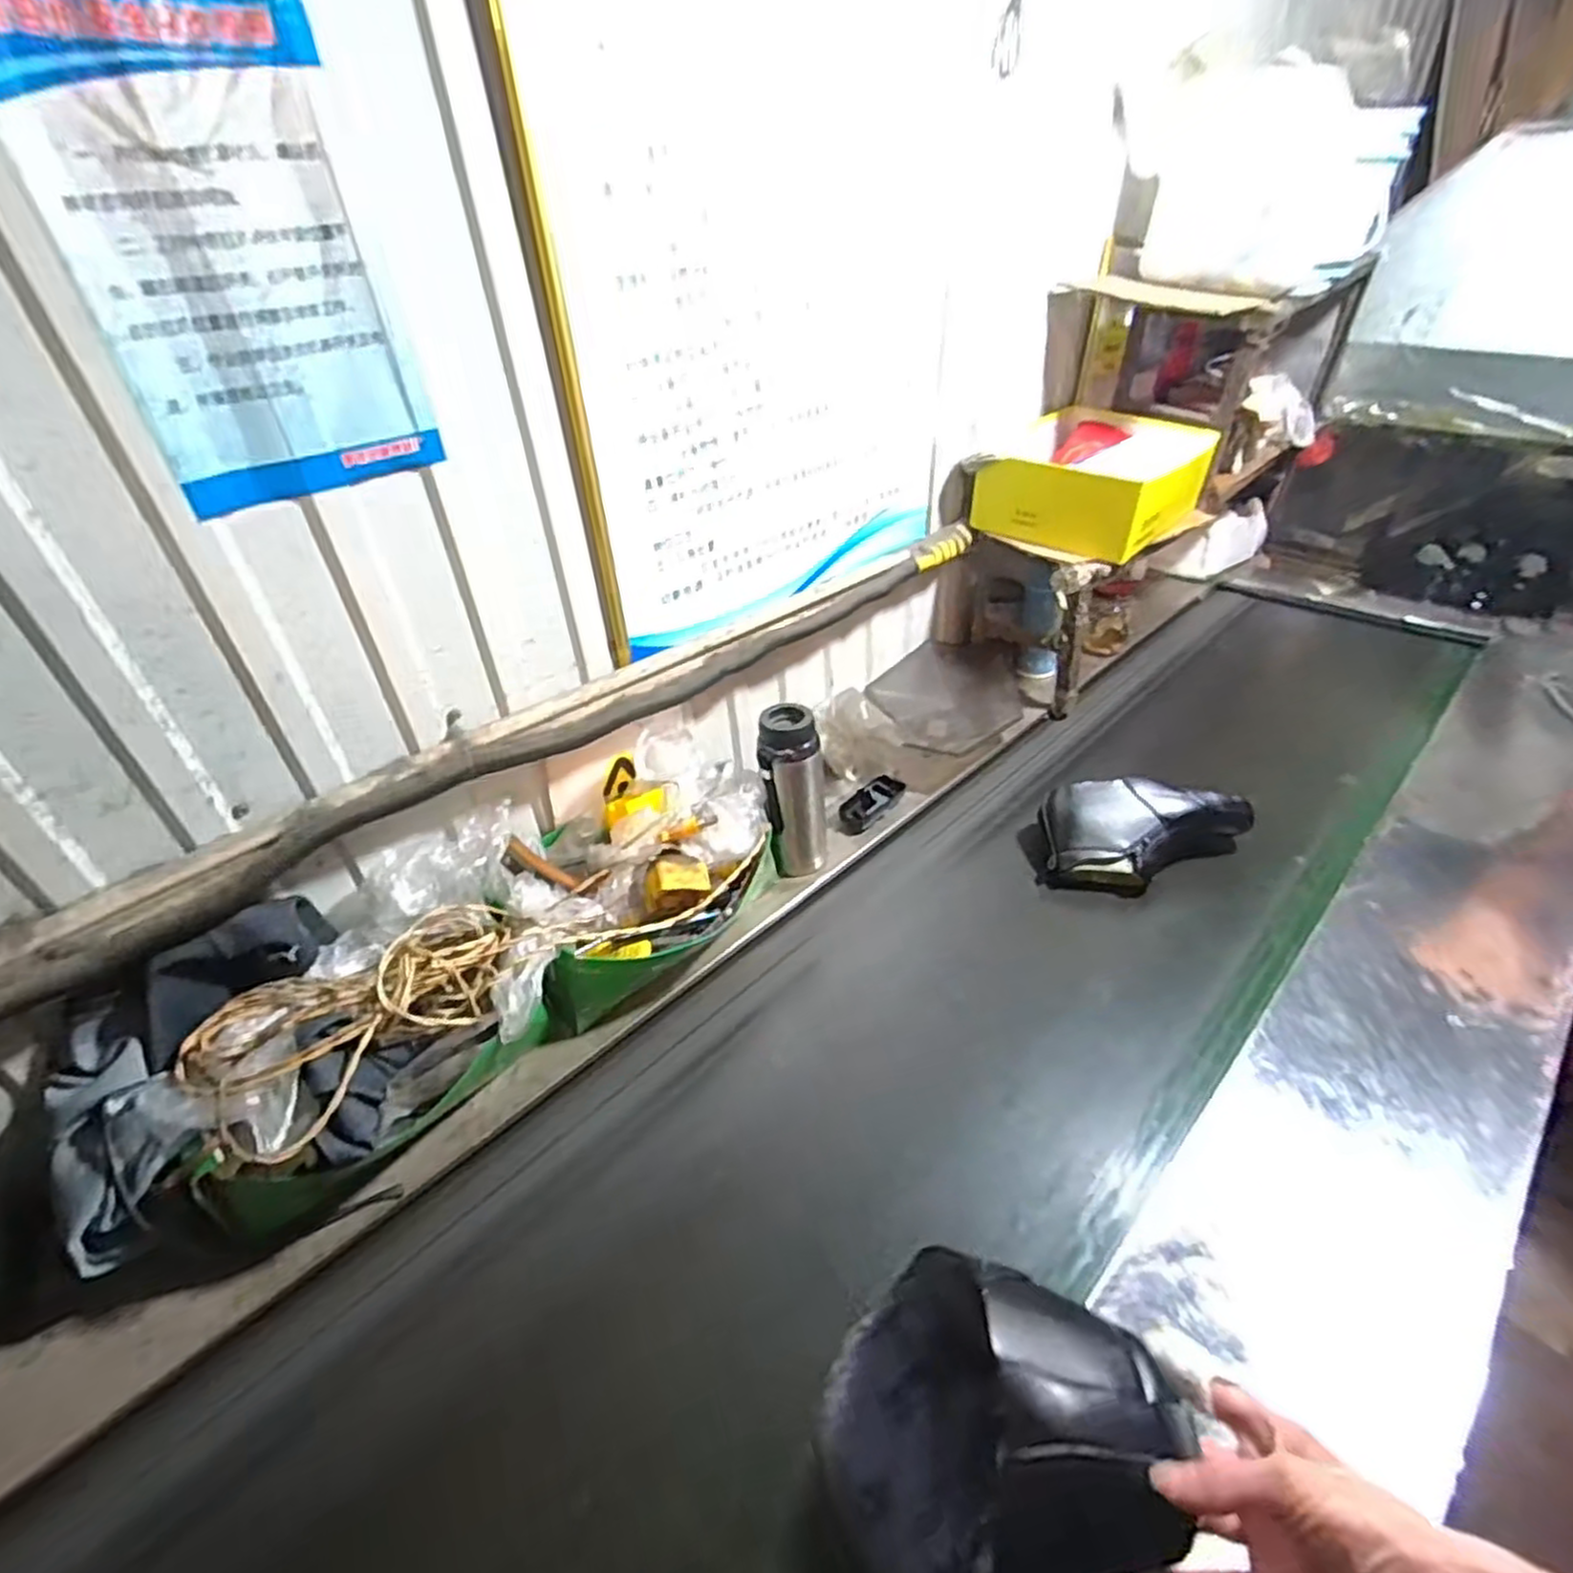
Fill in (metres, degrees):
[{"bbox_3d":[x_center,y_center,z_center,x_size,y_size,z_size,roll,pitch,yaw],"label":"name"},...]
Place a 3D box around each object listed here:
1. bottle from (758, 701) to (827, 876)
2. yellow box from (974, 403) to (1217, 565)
[{"bbox_3d":[0.012,0.022,1.077,0.088,0.256,0.089,-3,39,1],"label":"bottle"},{"bbox_3d":[0.544,-0.559,1.381,0.386,0.138,0.334,-33,47,-32],"label":"yellow box"}]

